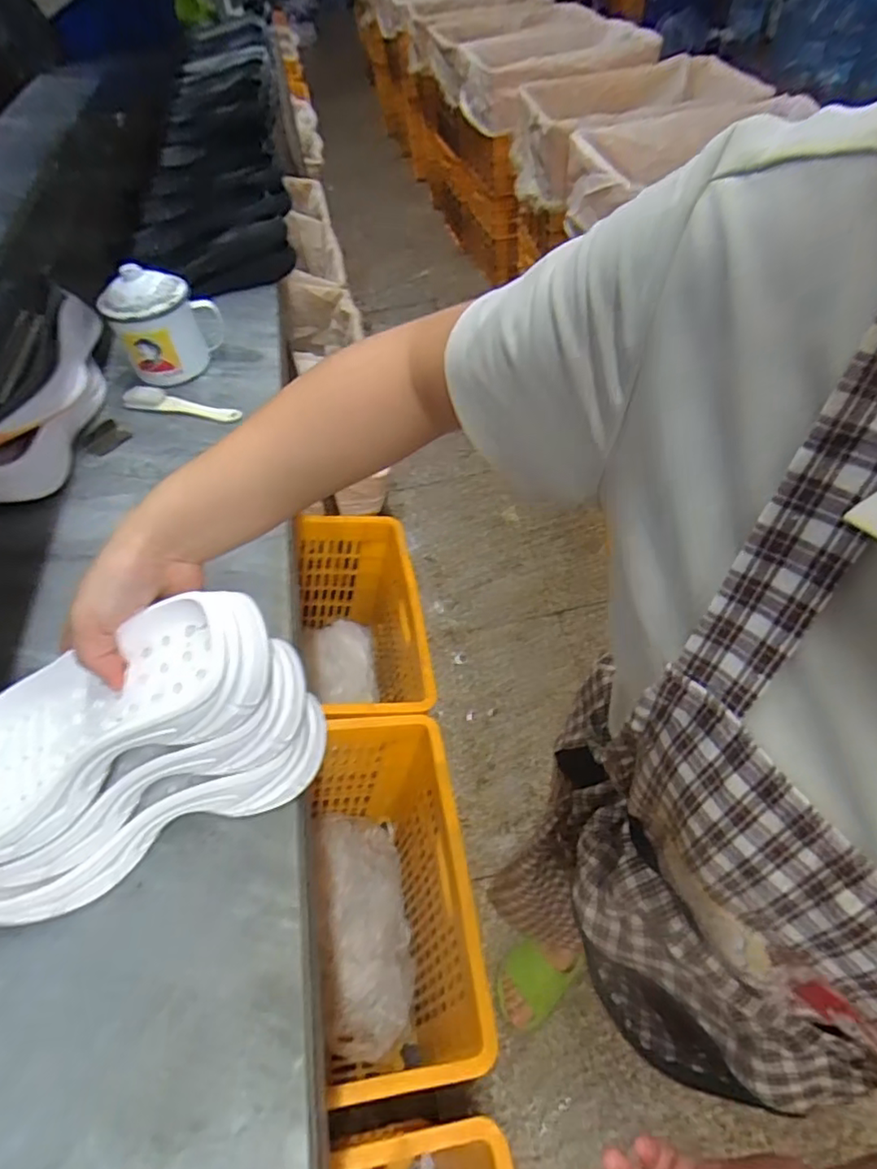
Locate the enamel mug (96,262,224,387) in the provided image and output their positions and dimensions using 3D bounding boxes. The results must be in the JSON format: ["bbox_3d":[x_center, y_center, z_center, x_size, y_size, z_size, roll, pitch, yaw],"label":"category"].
[{"bbox_3d":[-0.352,-0.344,0.782,0.128,0.124,0.110,-20,52,-11],"label":"enamel mug"}]

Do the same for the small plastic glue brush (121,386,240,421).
[{"bbox_3d":[-0.319,-0.227,0.752,0.157,0.022,0.031,10,53,13],"label":"small plastic glue brush"}]

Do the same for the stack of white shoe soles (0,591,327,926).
[{"bbox_3d":[-0.218,0.107,0.396,0.261,0.133,0.115,-20,52,-11],"label":"stack of white shoe soles"}]

